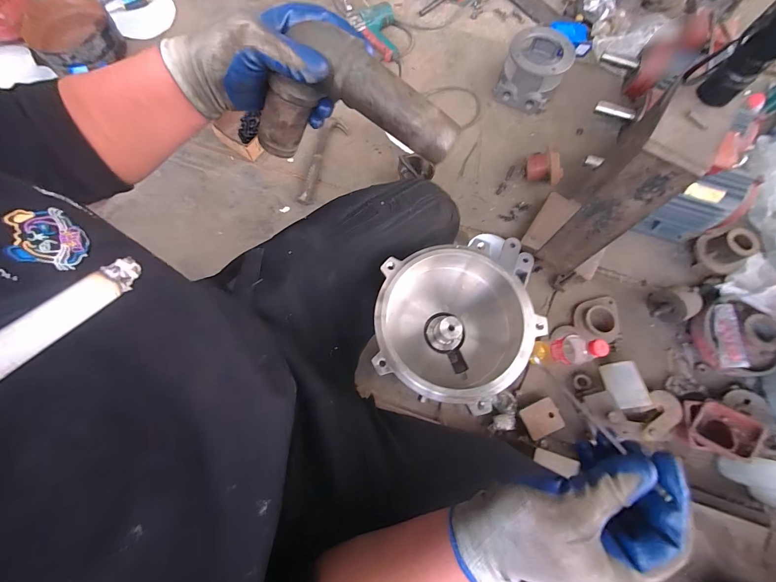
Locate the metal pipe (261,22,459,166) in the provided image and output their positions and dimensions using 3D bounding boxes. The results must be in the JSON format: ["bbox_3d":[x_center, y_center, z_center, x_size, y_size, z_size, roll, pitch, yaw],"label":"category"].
[{"bbox_3d":[-0.036,-0.186,0.323,0.205,0.101,0.049,8,71,10],"label":"metal pipe"}]

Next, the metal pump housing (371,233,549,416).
[{"bbox_3d":[0.088,0.050,0.440,0.199,0.088,0.194,4,74,2],"label":"metal pump housing"}]

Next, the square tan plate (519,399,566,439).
[{"bbox_3d":[0.373,0.307,0.787,0.097,0.009,0.073,-18,71,-12],"label":"square tan plate"}]

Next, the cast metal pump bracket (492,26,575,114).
[{"bbox_3d":[0.466,-0.709,1.049,0.192,0.132,0.204,21,75,7],"label":"cast metal pump bracket"}]

